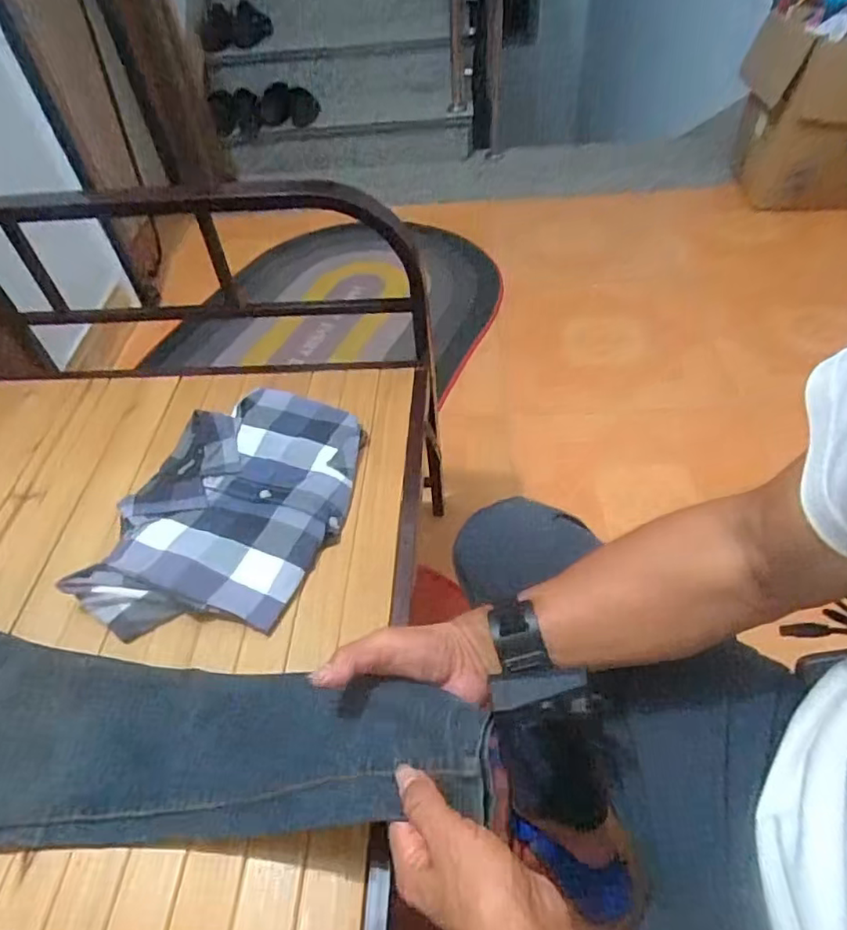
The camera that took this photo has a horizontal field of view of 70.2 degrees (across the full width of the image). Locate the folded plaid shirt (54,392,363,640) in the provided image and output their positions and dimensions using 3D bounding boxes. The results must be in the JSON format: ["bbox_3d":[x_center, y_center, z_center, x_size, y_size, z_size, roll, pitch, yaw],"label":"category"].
[{"bbox_3d":[-0.220,0.037,0.710,0.248,0.048,0.354,16,55,18],"label":"folded plaid shirt"}]

